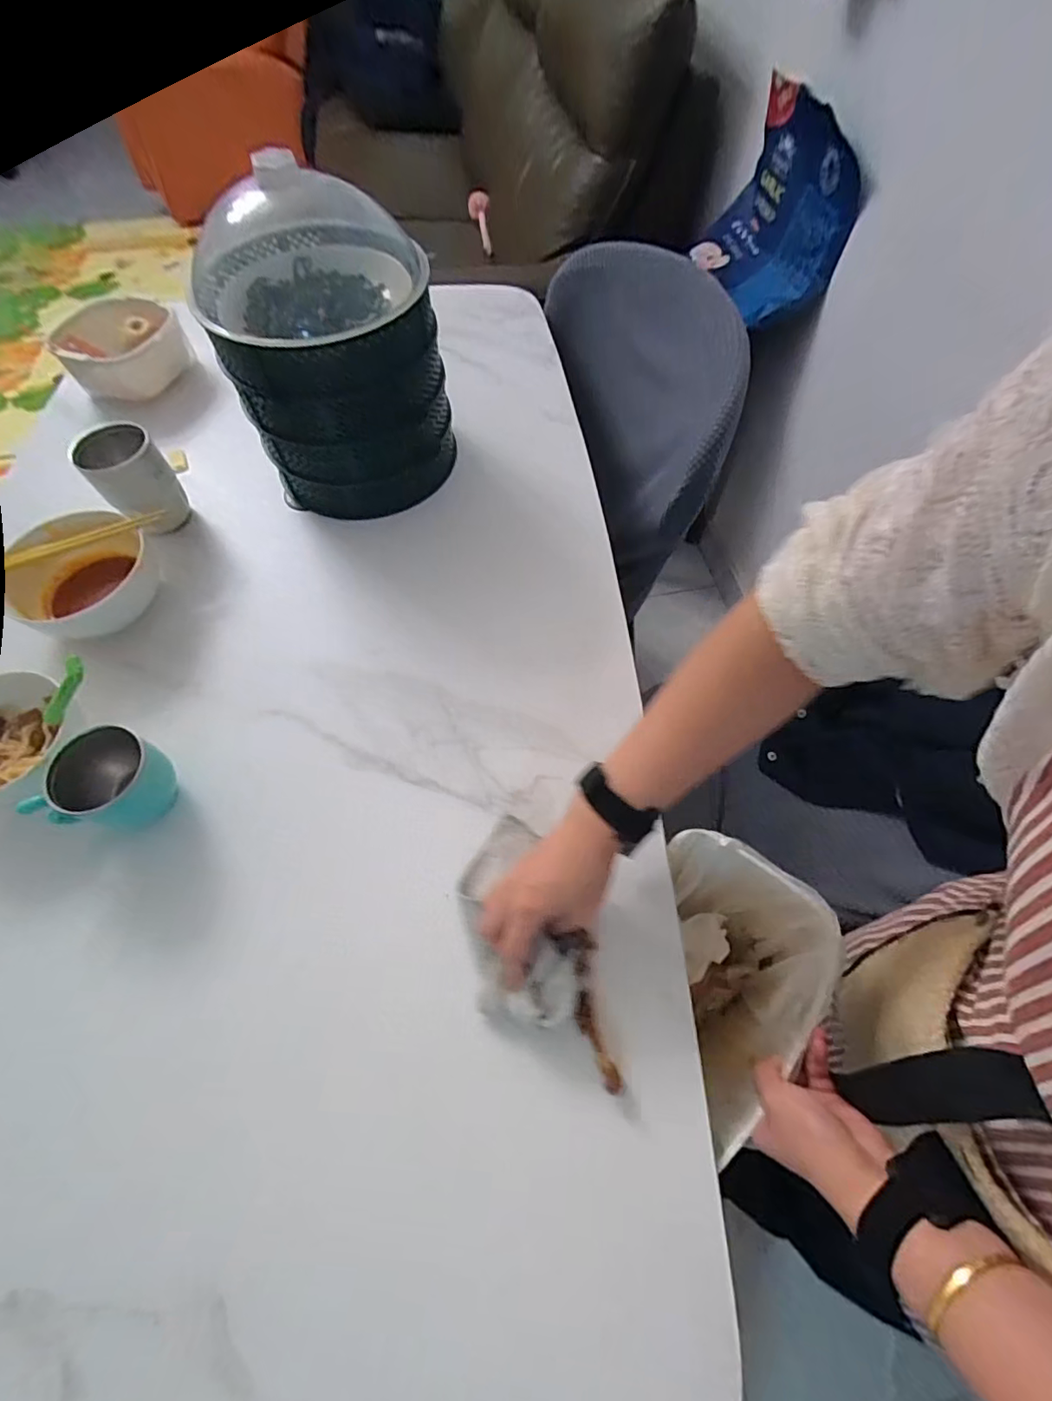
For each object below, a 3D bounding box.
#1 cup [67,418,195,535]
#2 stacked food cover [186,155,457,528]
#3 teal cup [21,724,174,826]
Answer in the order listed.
[{"bbox_3d":[-0.435,-0.241,0.608,0.076,0.116,0.073,0,63,0],"label":"cup"},{"bbox_3d":[-0.204,-0.364,0.584,0.213,0.275,0.198,-14,64,-7],"label":"stacked food cover"},{"bbox_3d":[-0.353,0.075,0.466,0.074,0.078,0.083,17,64,9],"label":"teal cup"}]

